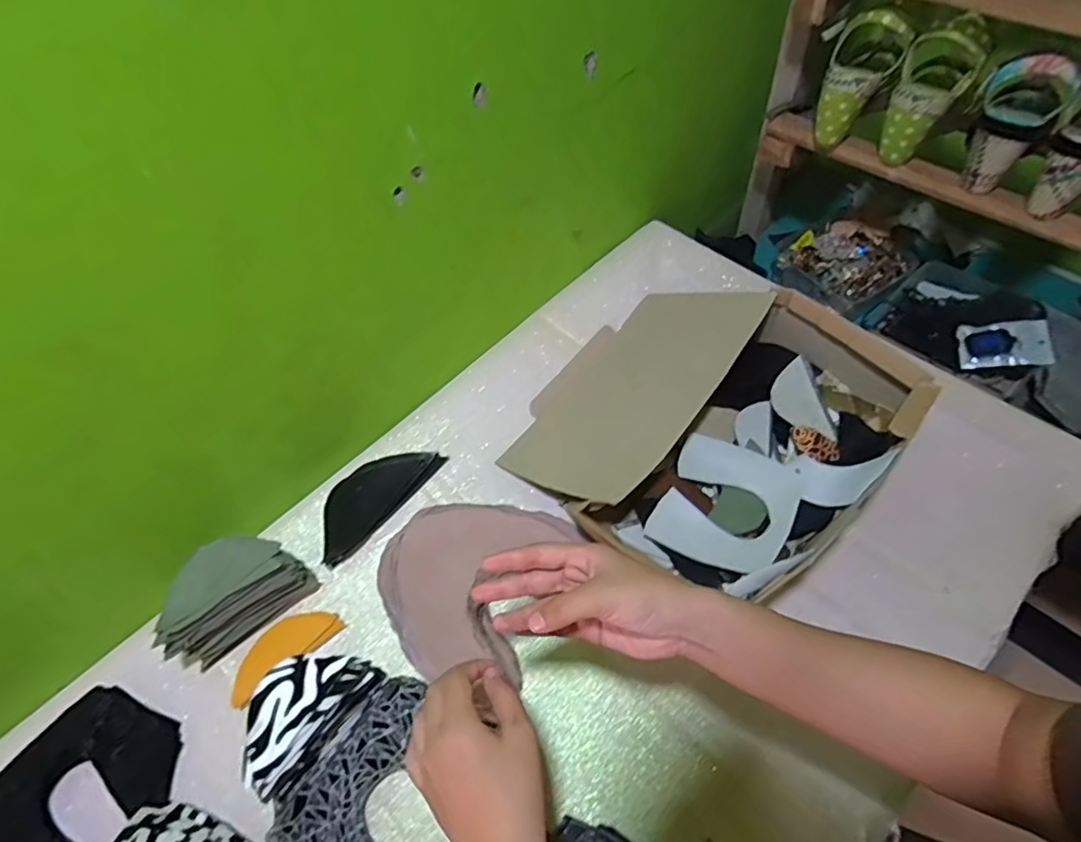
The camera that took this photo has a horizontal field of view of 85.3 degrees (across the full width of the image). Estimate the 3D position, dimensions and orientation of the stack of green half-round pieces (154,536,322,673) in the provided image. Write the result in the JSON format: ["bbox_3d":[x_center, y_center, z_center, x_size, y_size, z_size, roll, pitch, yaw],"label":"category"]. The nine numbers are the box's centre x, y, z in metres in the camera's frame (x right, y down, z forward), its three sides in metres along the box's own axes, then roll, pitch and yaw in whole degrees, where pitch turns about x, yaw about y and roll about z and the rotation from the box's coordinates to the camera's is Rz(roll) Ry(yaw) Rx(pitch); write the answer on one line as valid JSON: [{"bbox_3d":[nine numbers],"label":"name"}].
[{"bbox_3d":[-0.295,0.167,0.556,0.136,0.095,0.055,-35,60,-18],"label":"stack of green half-round pieces"}]

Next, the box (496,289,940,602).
[{"bbox_3d":[0.162,-0.001,0.625,0.348,0.103,0.337,36,65,25],"label":"box"}]

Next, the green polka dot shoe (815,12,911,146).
[{"bbox_3d":[0.378,-0.416,0.723,0.078,0.141,0.071,38,37,26],"label":"green polka dot shoe"}]

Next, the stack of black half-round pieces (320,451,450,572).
[{"bbox_3d":[-0.188,0.080,0.651,0.072,0.021,0.161,31,63,23],"label":"stack of black half-round pieces"}]

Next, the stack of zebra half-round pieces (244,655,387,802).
[{"bbox_3d":[-0.204,0.248,0.504,0.058,0.073,0.117,29,62,22],"label":"stack of zebra half-round pieces"}]

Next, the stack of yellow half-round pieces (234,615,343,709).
[{"bbox_3d":[-0.251,0.220,0.571,0.109,0.009,0.047,-39,61,-20],"label":"stack of yellow half-round pieces"}]

